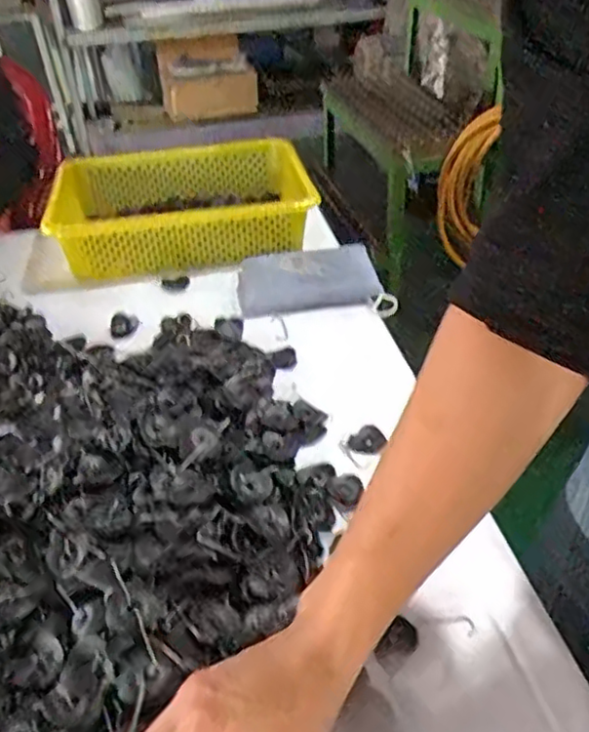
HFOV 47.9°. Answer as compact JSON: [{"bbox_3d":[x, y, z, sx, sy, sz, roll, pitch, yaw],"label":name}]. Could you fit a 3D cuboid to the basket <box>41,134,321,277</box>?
[{"bbox_3d":[-0.168,-0.240,0.979,0.348,0.083,0.297,-12,39,-10],"label":"basket"}]

